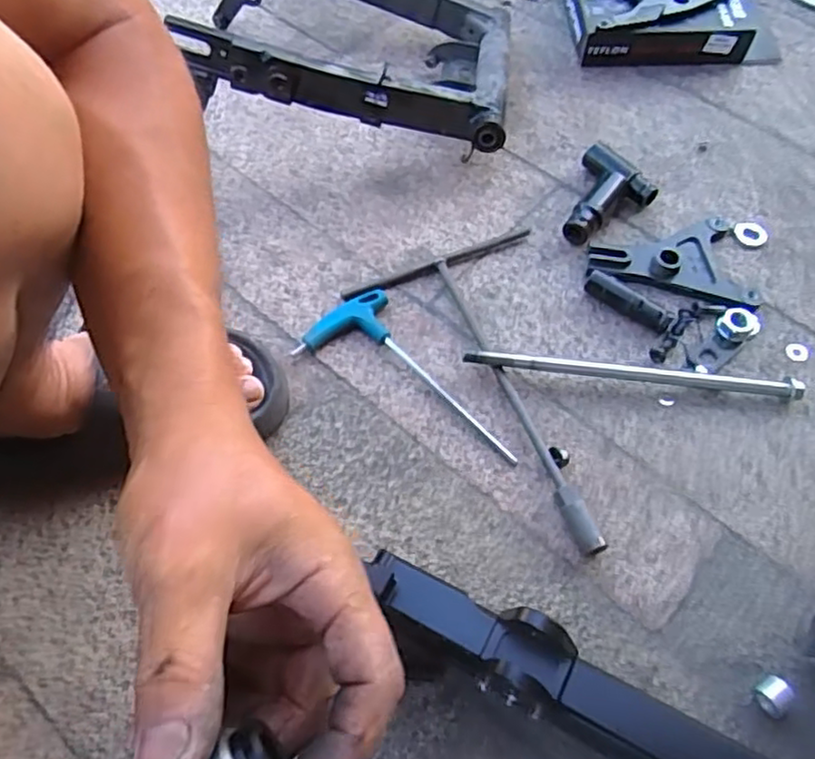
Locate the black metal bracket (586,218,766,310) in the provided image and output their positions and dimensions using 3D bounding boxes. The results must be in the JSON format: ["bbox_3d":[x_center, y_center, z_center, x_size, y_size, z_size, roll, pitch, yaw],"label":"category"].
[{"bbox_3d":[0.230,-0.101,0.596,0.132,0.018,0.100,-4,61,-2],"label":"black metal bracket"}]

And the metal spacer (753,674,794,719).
[{"bbox_3d":[0.230,0.199,0.429,0.019,0.022,0.022,-37,67,-18],"label":"metal spacer"}]

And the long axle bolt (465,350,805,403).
[{"bbox_3d":[0.178,-0.004,0.539,0.260,0.021,0.013,6,61,4],"label":"long axle bolt"}]

